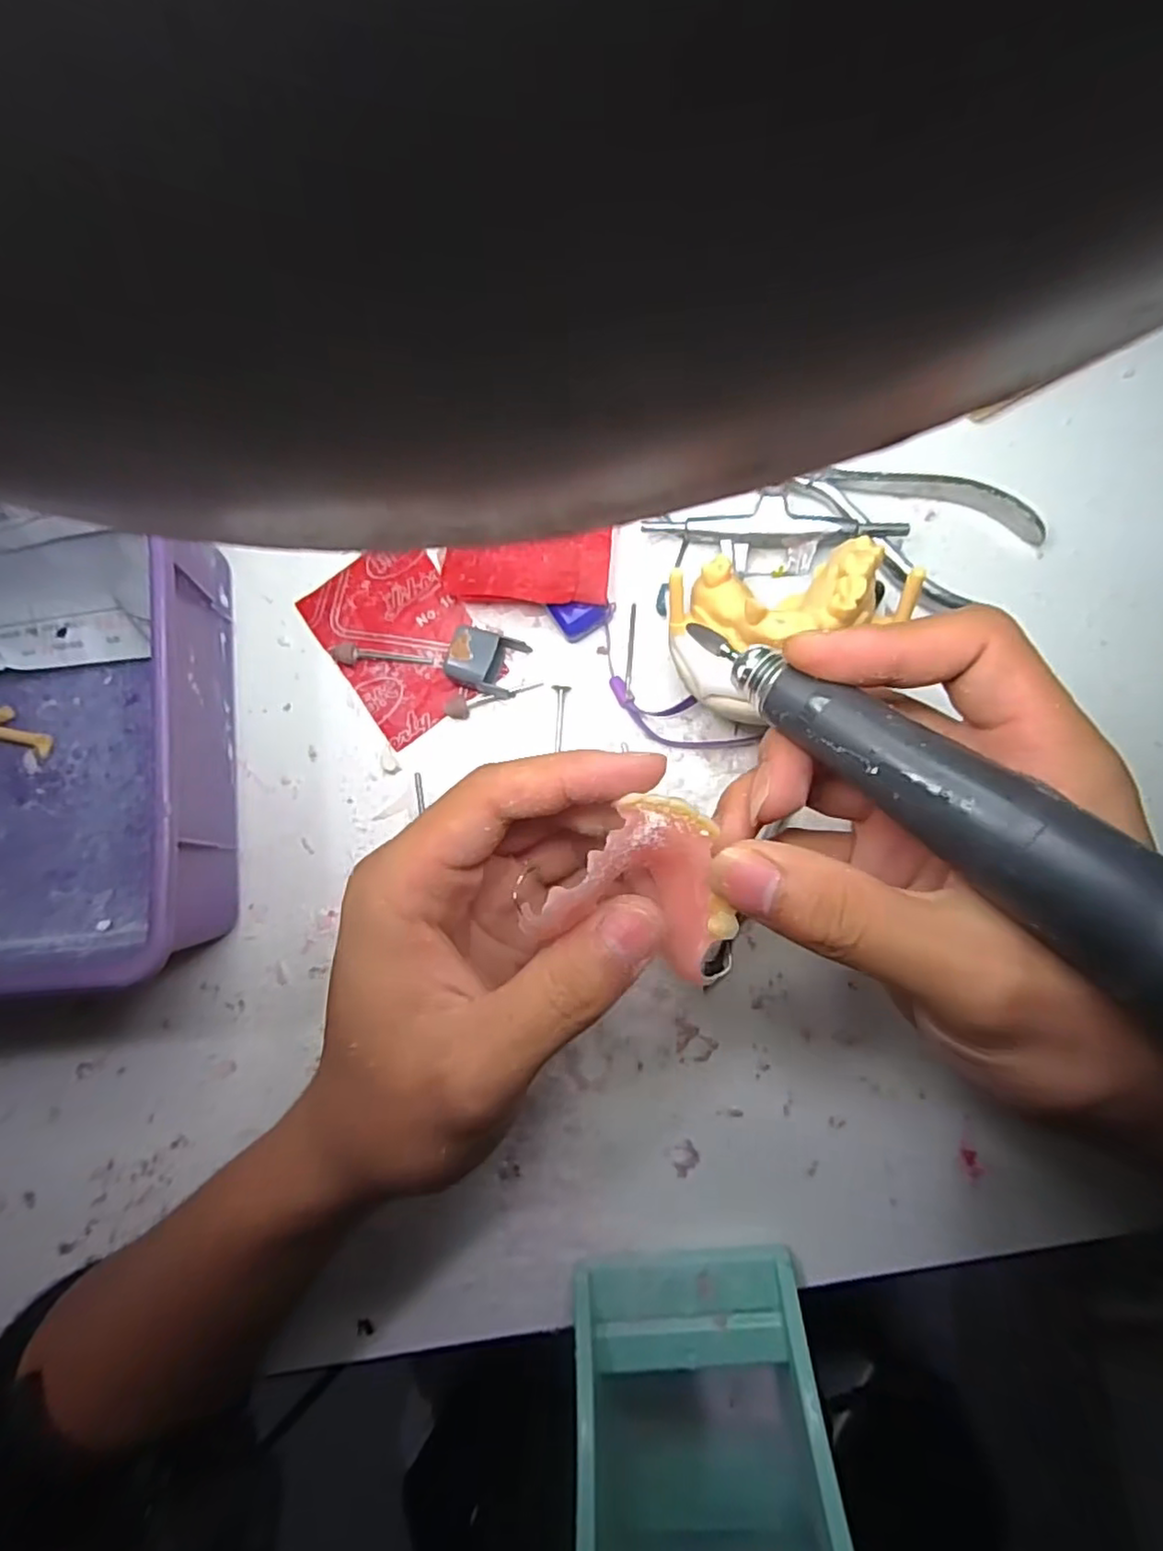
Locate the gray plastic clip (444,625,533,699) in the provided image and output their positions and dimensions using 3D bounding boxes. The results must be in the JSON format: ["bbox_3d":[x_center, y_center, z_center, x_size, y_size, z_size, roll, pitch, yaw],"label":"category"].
[{"bbox_3d":[-0.039,-0.046,0.273,0.029,0.017,0.025,15,83,6],"label":"gray plastic clip"}]

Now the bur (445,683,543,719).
[{"bbox_3d":[-0.036,-0.032,0.275,0.040,0.009,0.007,-16,81,2],"label":"bur"}]

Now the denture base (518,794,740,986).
[{"bbox_3d":[0.017,0.026,0.163,0.049,0.021,0.040,18,84,7],"label":"denture base"}]

